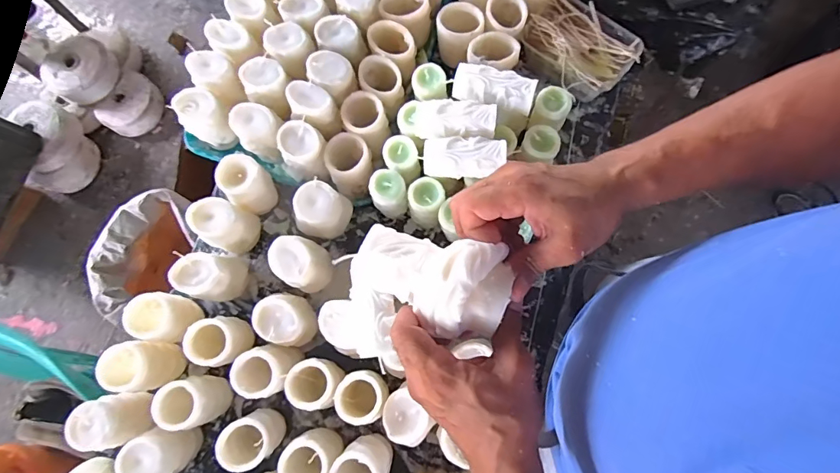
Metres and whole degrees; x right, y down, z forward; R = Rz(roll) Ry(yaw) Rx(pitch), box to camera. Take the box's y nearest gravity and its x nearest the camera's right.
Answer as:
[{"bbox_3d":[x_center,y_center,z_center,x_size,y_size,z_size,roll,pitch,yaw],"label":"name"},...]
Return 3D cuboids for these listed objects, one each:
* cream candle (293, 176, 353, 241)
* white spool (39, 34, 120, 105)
[{"bbox_3d":[-0.141,-0.038,0.652,0.070,0.085,0.069,10,77,4],"label":"cream candle"},{"bbox_3d":[-1.126,-0.560,1.453,0.239,0.107,0.218,0,77,2],"label":"white spool"}]

